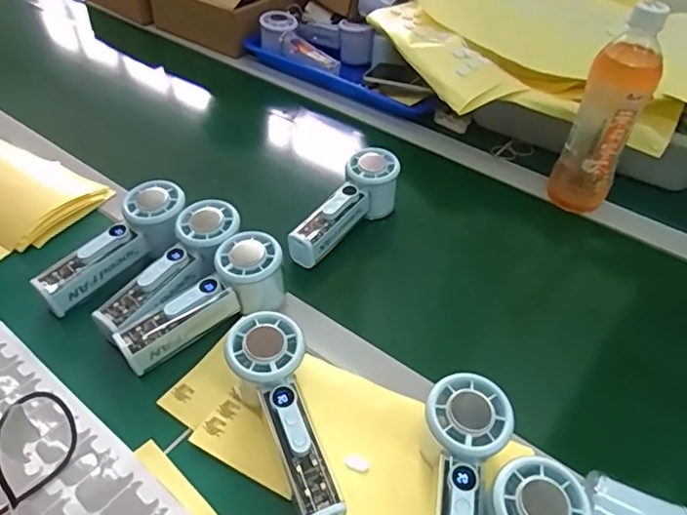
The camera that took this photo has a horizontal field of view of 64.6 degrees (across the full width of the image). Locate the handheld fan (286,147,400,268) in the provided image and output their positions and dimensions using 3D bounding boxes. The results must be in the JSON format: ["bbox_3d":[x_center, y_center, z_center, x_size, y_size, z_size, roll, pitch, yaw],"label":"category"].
[{"bbox_3d":[0.001,-0.050,0.579,0.051,0.064,0.158,32,64,27],"label":"handheld fan"}]

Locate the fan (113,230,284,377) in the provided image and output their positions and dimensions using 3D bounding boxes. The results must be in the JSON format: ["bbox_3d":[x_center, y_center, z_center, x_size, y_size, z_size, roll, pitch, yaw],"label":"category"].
[{"bbox_3d":[-0.119,0.042,0.475,0.158,0.060,0.054,-36,55,-18],"label":"fan"}]

